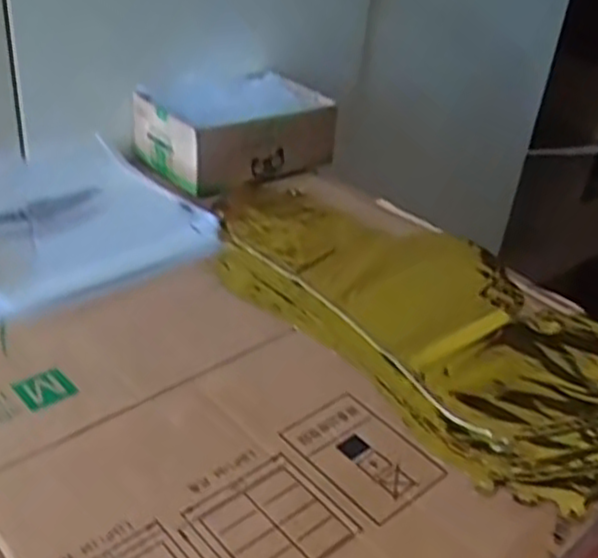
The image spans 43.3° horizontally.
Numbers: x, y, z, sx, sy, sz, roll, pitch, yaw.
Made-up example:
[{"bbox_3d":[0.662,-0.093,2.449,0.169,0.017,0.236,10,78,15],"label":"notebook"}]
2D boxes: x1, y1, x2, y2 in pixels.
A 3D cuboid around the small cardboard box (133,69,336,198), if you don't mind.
[{"bbox_3d":[-0.065,-0.163,0.806,0.182,0.062,0.134,-21,42,-35],"label":"small cardboard box"}]

